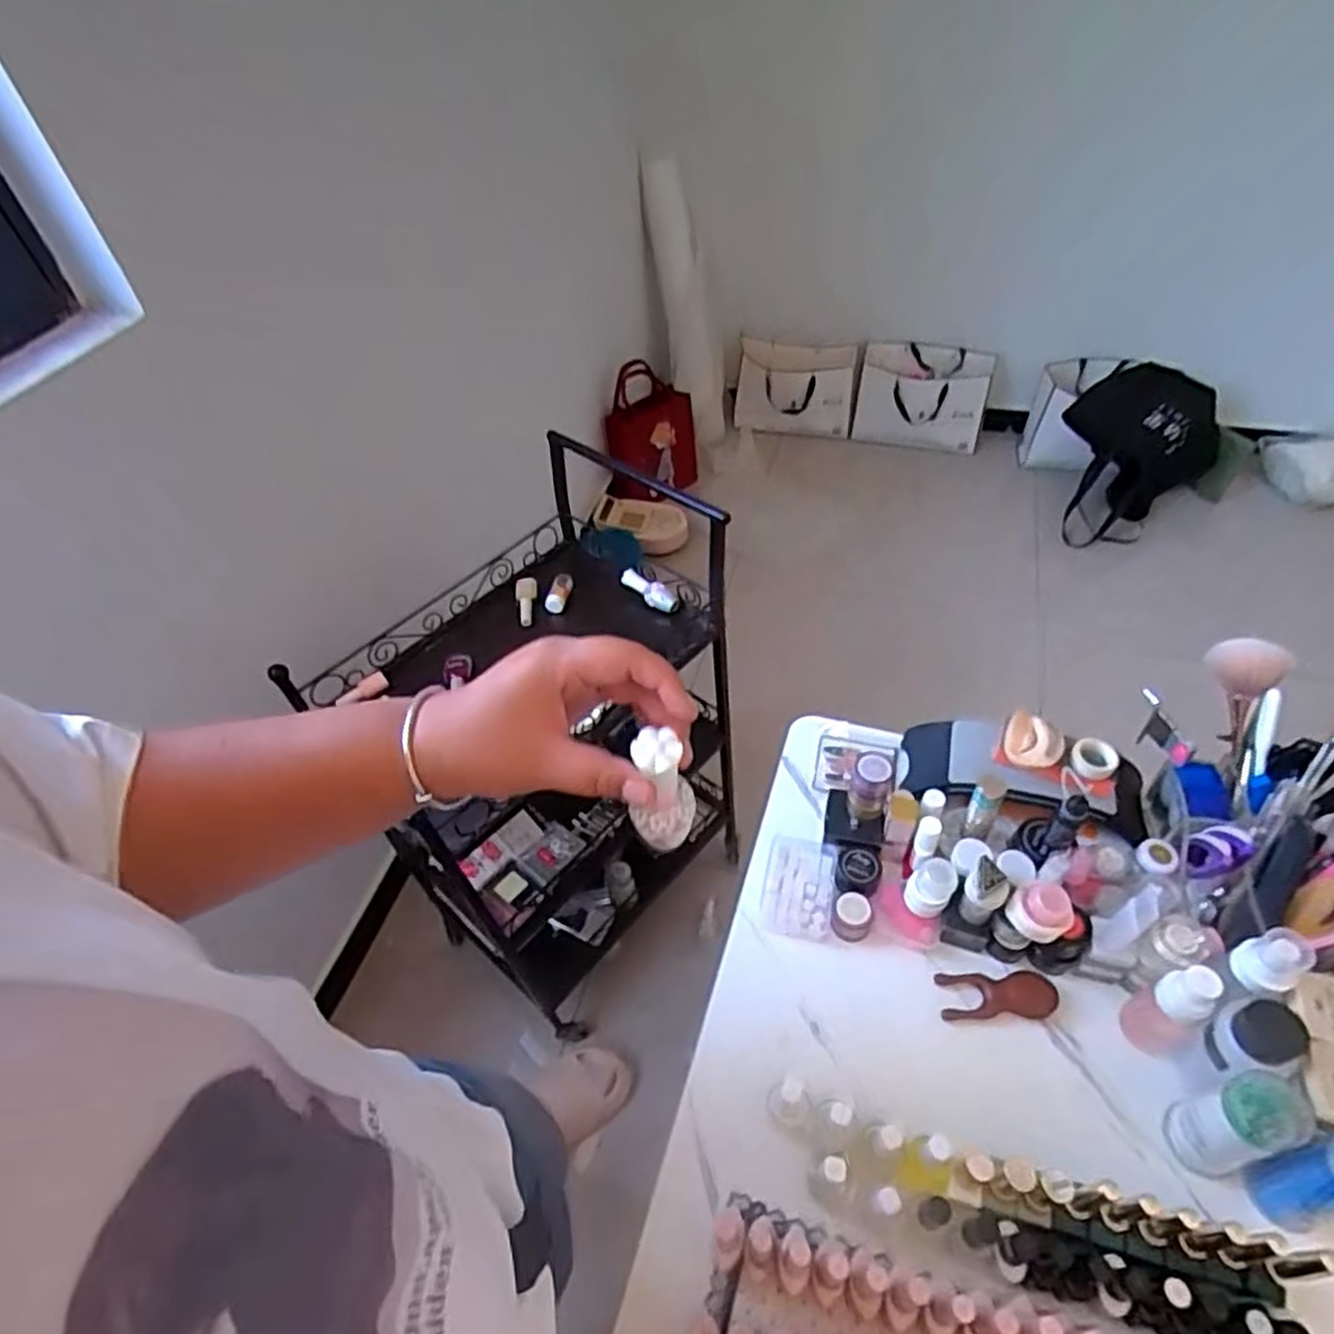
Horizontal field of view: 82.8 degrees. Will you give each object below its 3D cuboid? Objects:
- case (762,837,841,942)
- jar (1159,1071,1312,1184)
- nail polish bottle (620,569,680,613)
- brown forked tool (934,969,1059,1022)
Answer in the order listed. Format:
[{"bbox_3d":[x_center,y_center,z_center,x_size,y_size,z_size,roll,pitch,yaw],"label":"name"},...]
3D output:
[{"bbox_3d":[0.122,0.200,0.689,0.062,0.022,0.085,5,50,11],"label":"case"},{"bbox_3d":[0.381,0.309,0.509,0.042,0.101,0.044,-3,49,3],"label":"jar"},{"bbox_3d":[-0.025,-0.110,1.096,0.094,0.030,0.022,33,54,-5],"label":"nail polish bottle"},{"bbox_3d":[0.270,0.267,0.615,0.090,0.014,0.036,-1,49,5],"label":"brown forked tool"}]

